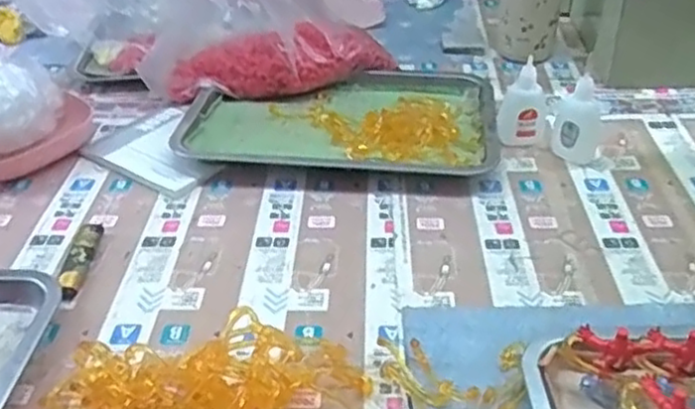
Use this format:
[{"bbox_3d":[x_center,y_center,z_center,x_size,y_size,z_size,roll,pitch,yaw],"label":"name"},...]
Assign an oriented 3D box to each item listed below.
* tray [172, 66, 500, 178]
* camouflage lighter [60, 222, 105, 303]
[{"bbox_3d":[-0.006,-0.098,0.746,0.304,0.024,0.204,1,37,5],"label":"tray"},{"bbox_3d":[-0.212,0.044,0.566,0.018,0.011,0.090,-2,37,1],"label":"camouflage lighter"}]

